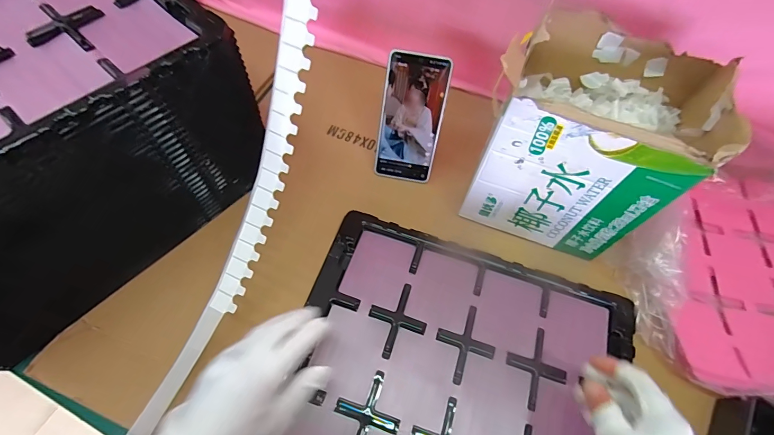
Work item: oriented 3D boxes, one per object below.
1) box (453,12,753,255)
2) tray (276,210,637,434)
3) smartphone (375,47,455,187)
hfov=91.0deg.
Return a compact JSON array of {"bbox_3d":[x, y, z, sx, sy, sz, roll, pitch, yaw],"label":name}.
[{"bbox_3d":[0.213,-0.087,0.443,0.188,0.223,0.159,19,61,8],"label":"box"},{"bbox_3d":[0.070,0.185,0.403,0.352,0.015,0.330,18,61,7],"label":"tray"},{"bbox_3d":[0.031,-0.124,0.495,0.077,0.165,0.008,12,32,4],"label":"smartphone"}]

